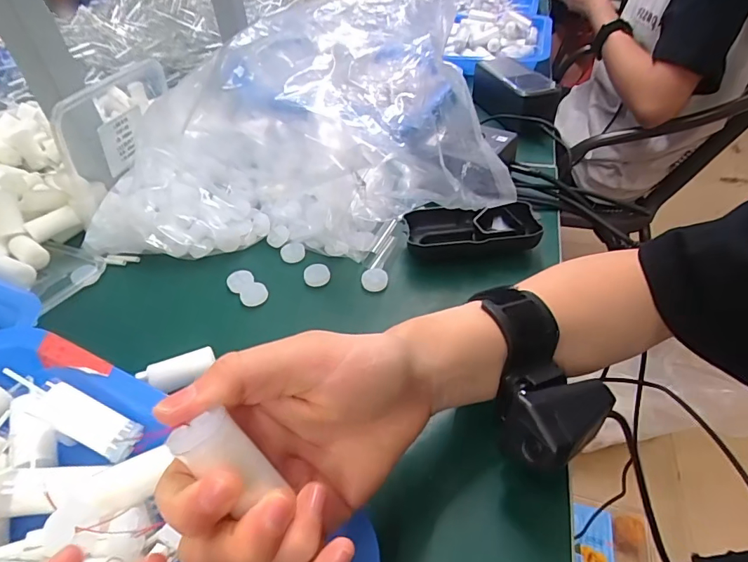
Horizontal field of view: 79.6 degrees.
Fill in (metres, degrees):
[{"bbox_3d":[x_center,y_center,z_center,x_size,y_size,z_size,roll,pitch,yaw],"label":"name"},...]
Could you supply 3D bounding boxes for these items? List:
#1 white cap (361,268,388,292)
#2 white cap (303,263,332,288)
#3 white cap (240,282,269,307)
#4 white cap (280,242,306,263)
[{"bbox_3d":[0.001,-0.001,0.365,0.021,0.006,0.021,-4,66,8],"label":"white cap"},{"bbox_3d":[-0.047,-0.005,0.371,0.021,0.008,0.020,-2,43,2],"label":"white cap"},{"bbox_3d":[-0.097,0.010,0.361,0.021,0.007,0.021,-2,43,2],"label":"white cap"},{"bbox_3d":[-0.072,-0.026,0.401,0.022,0.009,0.021,-2,43,2],"label":"white cap"}]

